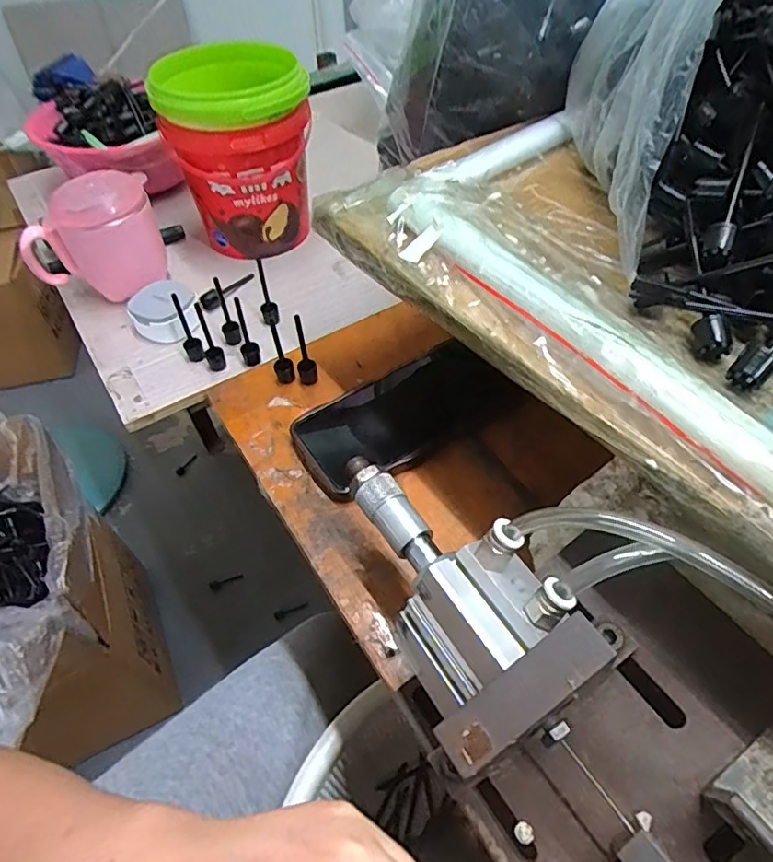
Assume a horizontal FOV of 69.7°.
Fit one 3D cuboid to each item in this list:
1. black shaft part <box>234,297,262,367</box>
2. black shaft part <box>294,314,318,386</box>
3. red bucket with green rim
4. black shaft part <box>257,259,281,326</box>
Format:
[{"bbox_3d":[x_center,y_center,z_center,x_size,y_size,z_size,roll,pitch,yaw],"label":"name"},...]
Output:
[{"bbox_3d":[-0.114,-0.079,0.447,0.015,0.056,0.015,-23,54,-16],"label":"black shaft part"},{"bbox_3d":[-0.063,-0.062,0.425,0.015,0.065,0.013,-9,51,-5],"label":"black shaft part"},{"bbox_3d":[-0.139,-0.265,0.540,0.129,0.155,0.133,-15,52,-10],"label":"red bucket with green rim"},{"bbox_3d":[-0.105,-0.118,0.485,0.016,0.073,0.015,-15,52,-10],"label":"black shaft part"}]

